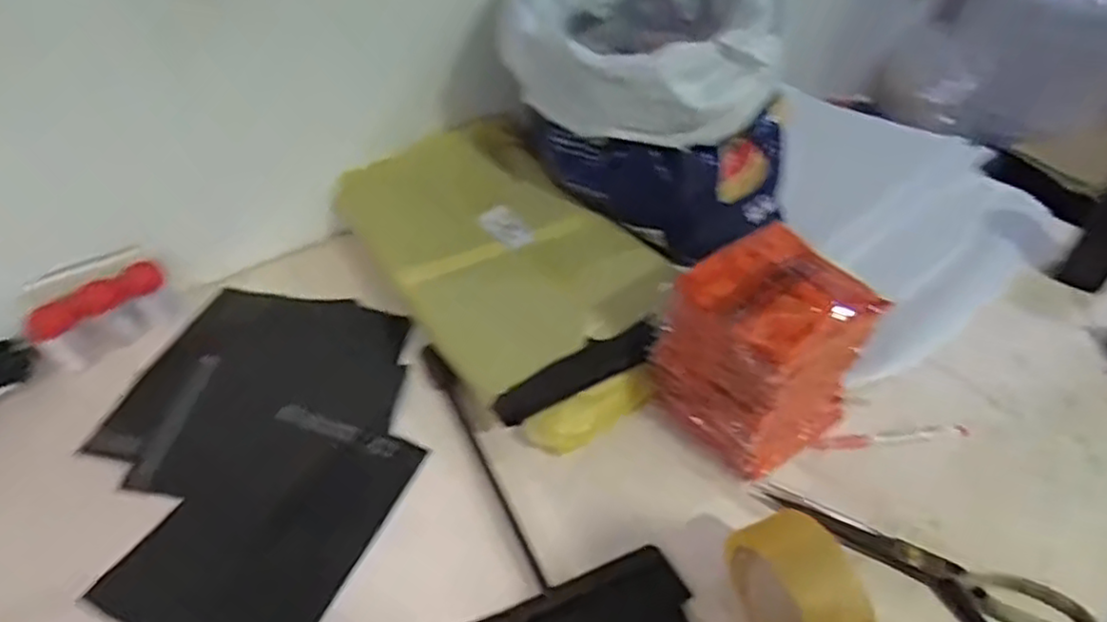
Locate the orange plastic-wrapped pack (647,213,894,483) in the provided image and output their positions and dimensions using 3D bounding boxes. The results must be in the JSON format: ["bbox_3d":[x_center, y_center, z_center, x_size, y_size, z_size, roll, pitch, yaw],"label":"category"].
[{"bbox_3d":[0.182,0.038,0.610,0.133,0.158,0.123,-25,50,-23],"label":"orange plastic-wrapped pack"}]

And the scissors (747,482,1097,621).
[{"bbox_3d":[0.285,0.199,0.550,0.253,0.019,0.077,28,51,25],"label":"scissors"}]

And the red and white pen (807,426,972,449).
[{"bbox_3d":[0.314,0.117,0.642,0.147,0.004,0.015,-3,45,-3],"label":"red and white pen"}]

